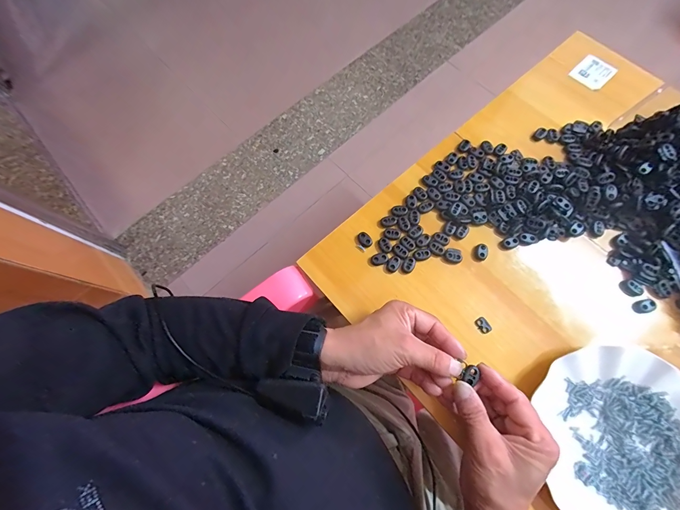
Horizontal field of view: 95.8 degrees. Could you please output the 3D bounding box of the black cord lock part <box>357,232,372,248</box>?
[{"bbox_3d":[0.032,-0.020,0.399,0.016,0.006,0.022,-31,74,-9],"label":"black cord lock part"}]

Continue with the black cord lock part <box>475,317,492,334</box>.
[{"bbox_3d":[0.170,0.084,0.363,0.014,0.004,0.019,-29,73,-9],"label":"black cord lock part"}]

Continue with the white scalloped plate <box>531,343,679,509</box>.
[{"bbox_3d":[0.292,0.189,0.310,0.168,0.023,0.180,0,71,1],"label":"white scalloped plate"}]

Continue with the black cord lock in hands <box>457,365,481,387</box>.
[{"bbox_3d":[0.128,0.117,0.299,0.014,0.004,0.020,33,75,11],"label":"black cord lock in hands"}]

